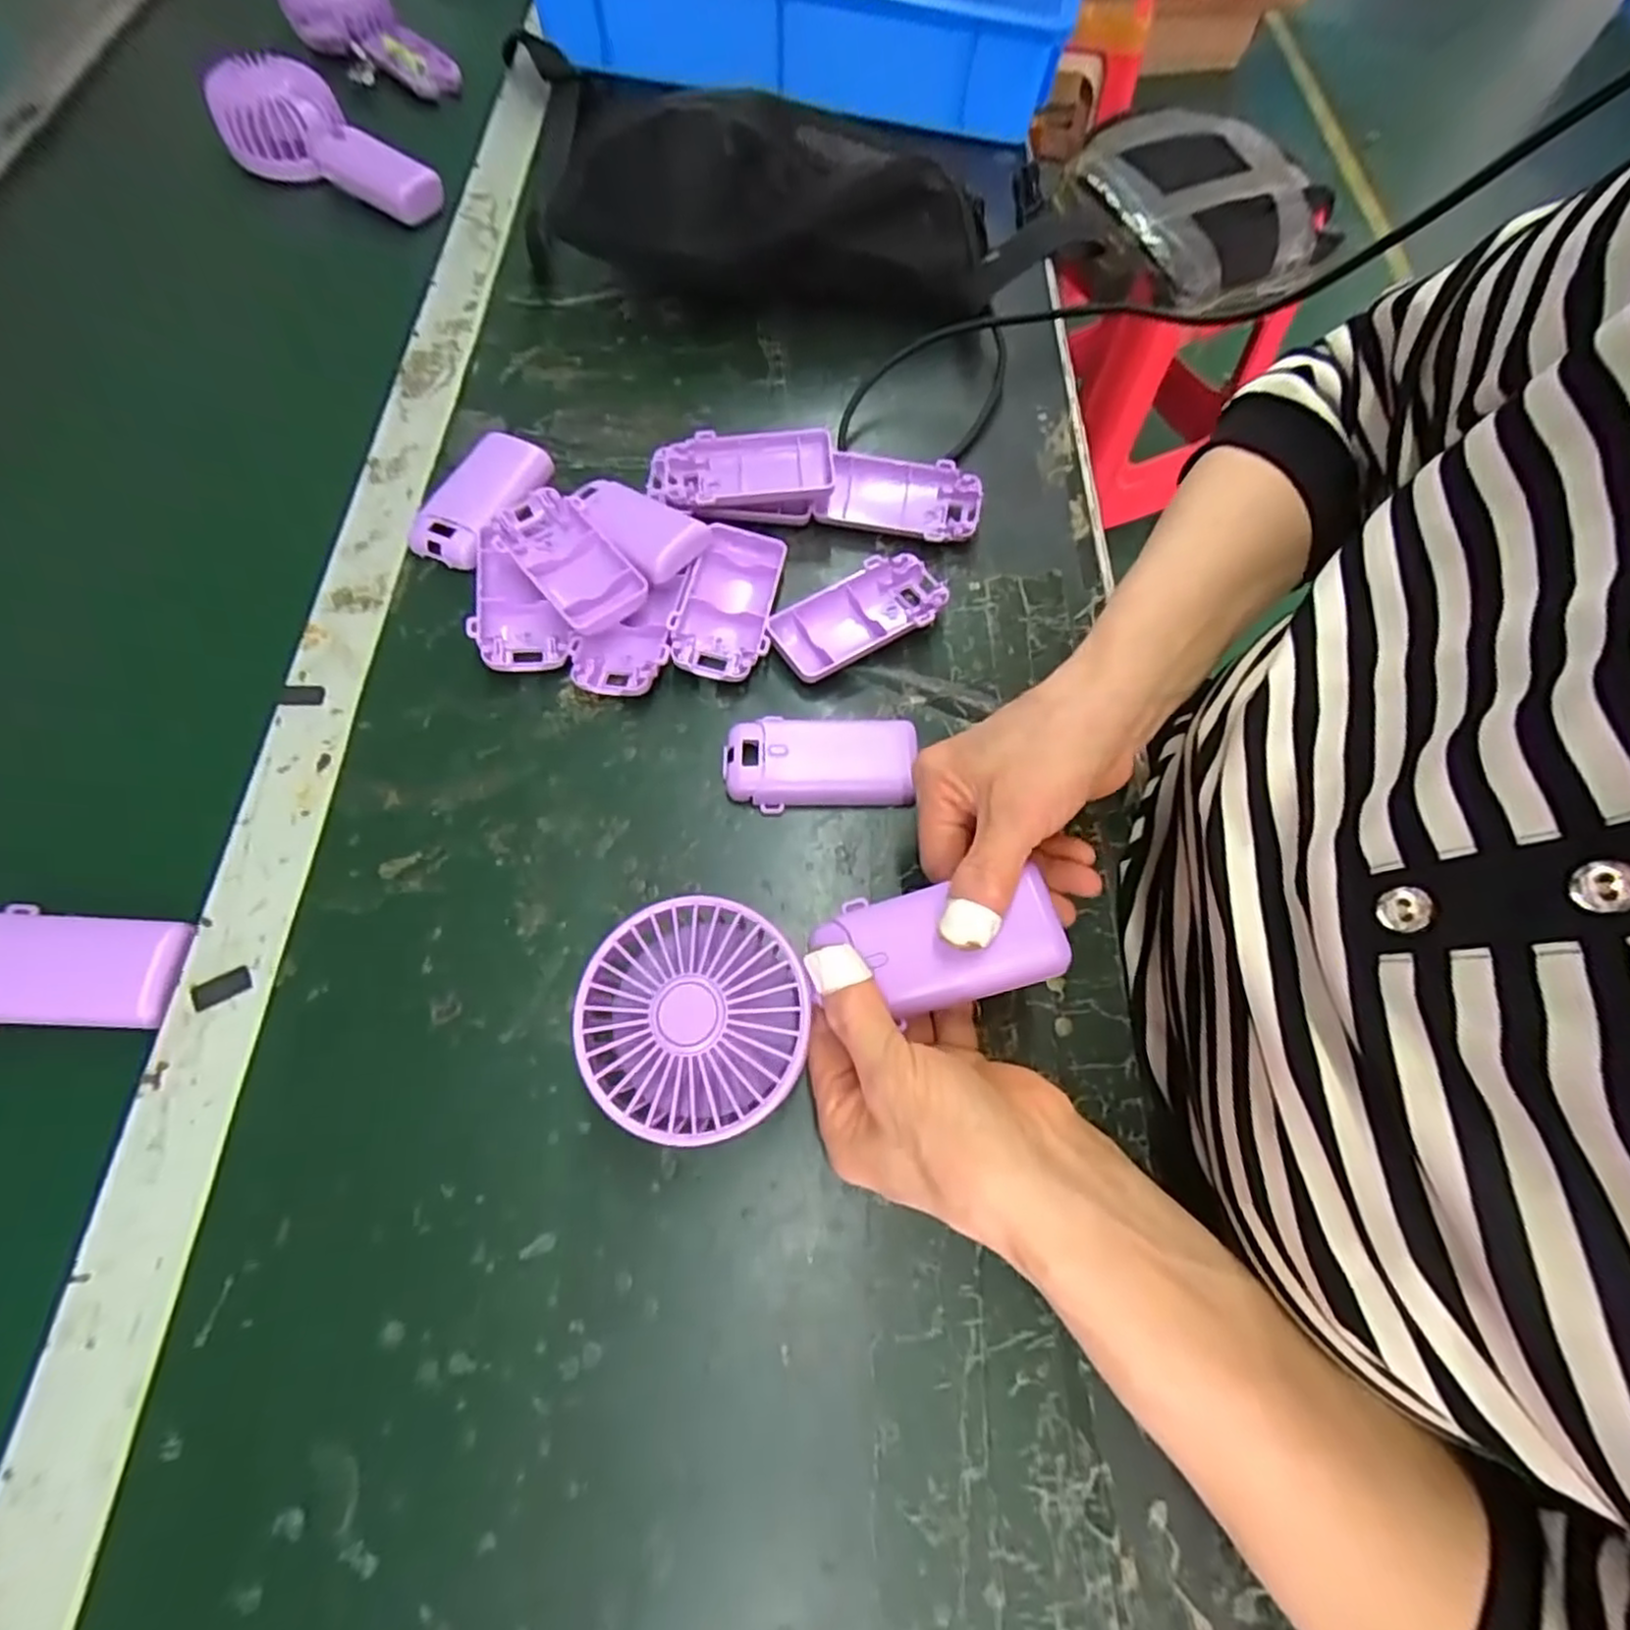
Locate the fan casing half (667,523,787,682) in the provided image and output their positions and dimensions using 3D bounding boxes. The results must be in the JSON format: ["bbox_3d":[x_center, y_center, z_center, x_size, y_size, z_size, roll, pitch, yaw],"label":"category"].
[{"bbox_3d":[-0.047,-0.113,0.382,0.050,0.017,0.095,7,66,1],"label":"fan casing half"}]

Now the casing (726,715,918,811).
[{"bbox_3d":[0.003,-0.026,0.349,0.090,0.016,0.044,0,66,-2],"label":"casing"}]

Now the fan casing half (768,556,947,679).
[{"bbox_3d":[0.025,-0.106,0.384,0.096,0.016,0.049,-26,70,-13],"label":"fan casing half"}]

